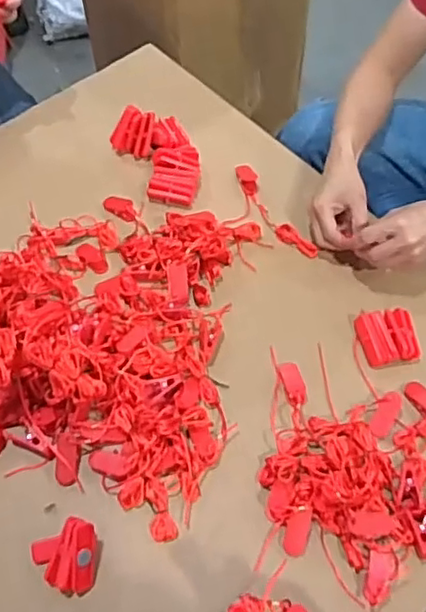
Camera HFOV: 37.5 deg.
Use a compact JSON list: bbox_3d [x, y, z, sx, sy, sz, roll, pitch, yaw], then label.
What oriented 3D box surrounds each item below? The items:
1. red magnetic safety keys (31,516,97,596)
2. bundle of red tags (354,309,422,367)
[{"bbox_3d":[-0.140,0.227,0.579,0.064,0.041,0.060,8,57,7],"label":"red magnetic safety keys"},{"bbox_3d":[0.195,0.036,0.704,0.060,0.027,0.063,-4,56,-2],"label":"bundle of red tags"}]

